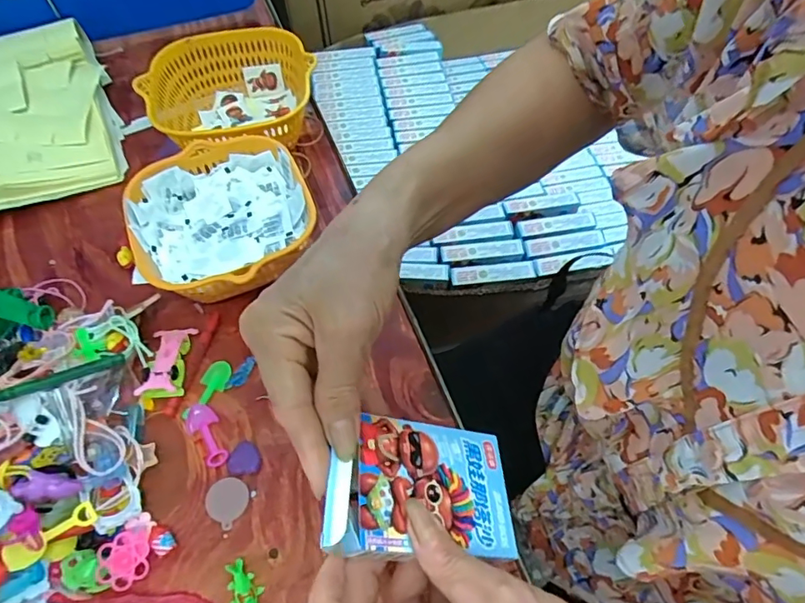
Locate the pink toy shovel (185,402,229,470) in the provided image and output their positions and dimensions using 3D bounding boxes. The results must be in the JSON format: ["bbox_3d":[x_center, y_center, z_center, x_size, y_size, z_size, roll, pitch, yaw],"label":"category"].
[{"bbox_3d":[-0.138,0.091,0.368,0.021,0.015,0.048,-31,63,-17],"label":"pink toy shovel"}]

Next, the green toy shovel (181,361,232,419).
[{"bbox_3d":[-0.143,0.065,0.388,0.023,0.004,0.046,15,60,10],"label":"green toy shovel"}]

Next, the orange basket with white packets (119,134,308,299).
[{"bbox_3d":[-0.142,-0.057,0.430,0.133,0.065,0.145,-22,61,-12],"label":"orange basket with white packets"}]

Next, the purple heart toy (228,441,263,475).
[{"bbox_3d":[-0.111,0.109,0.366,0.023,0.004,0.022,-8,59,-4],"label":"purple heart toy"}]

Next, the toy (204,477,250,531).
[{"bbox_3d":[-0.118,0.133,0.352,0.029,0.004,0.028,0,59,1],"label":"toy"}]

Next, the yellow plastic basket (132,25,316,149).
[{"bbox_3d":[-0.159,-0.192,0.507,0.151,0.067,0.143,-26,62,-14],"label":"yellow plastic basket"}]

